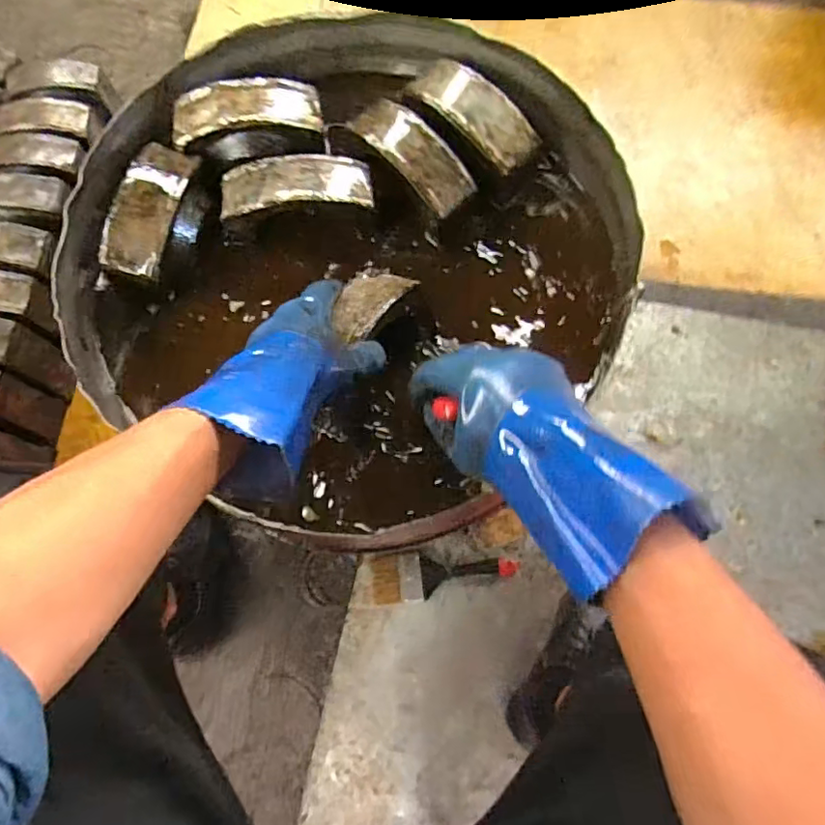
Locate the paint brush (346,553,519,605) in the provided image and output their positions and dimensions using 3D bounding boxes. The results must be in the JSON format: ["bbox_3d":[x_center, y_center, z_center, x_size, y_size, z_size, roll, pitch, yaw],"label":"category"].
[{"bbox_3d":[0.029,0.234,0.818,0.229,0.027,0.066,-2,73,1],"label":"paint brush"}]

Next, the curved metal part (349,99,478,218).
[{"bbox_3d":[-0.002,-0.280,0.617,0.057,0.025,0.157,-37,75,-9],"label":"curved metal part"}]

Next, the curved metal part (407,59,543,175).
[{"bbox_3d":[0.066,-0.327,0.626,0.064,0.034,0.153,-39,76,-10],"label":"curved metal part"}]

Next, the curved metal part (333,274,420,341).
[{"bbox_3d":[-0.044,-0.109,0.555,0.055,0.011,0.097,28,57,17],"label":"curved metal part"}]

